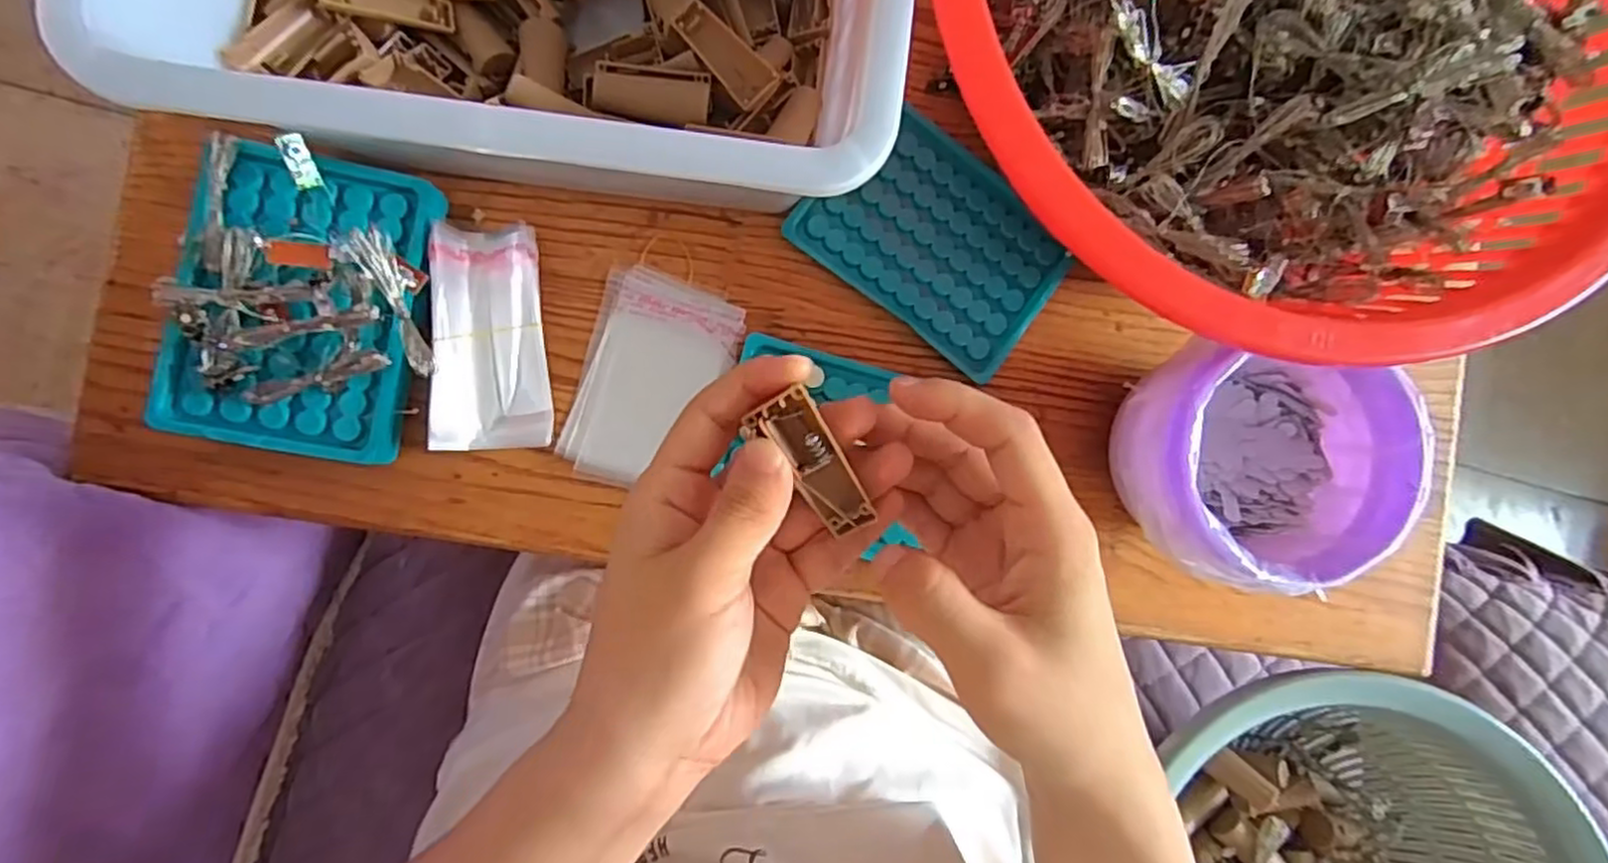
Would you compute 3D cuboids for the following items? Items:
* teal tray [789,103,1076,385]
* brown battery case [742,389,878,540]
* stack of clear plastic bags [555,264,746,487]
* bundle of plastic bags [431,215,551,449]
[{"bbox_3d":[0.070,-0.100,0.372,0.126,0.007,0.093,38,85,-5],"label":"teal tray"},{"bbox_3d":[0.002,0.010,0.221,0.018,0.013,0.046,-34,104,-6],"label":"brown battery case"},{"bbox_3d":[-0.075,-0.025,0.360,0.069,0.006,0.104,16,87,-6],"label":"stack of clear plastic bags"},{"bbox_3d":[-0.149,-0.044,0.342,0.048,0.022,0.103,-2,89,-7],"label":"bundle of plastic bags"}]

